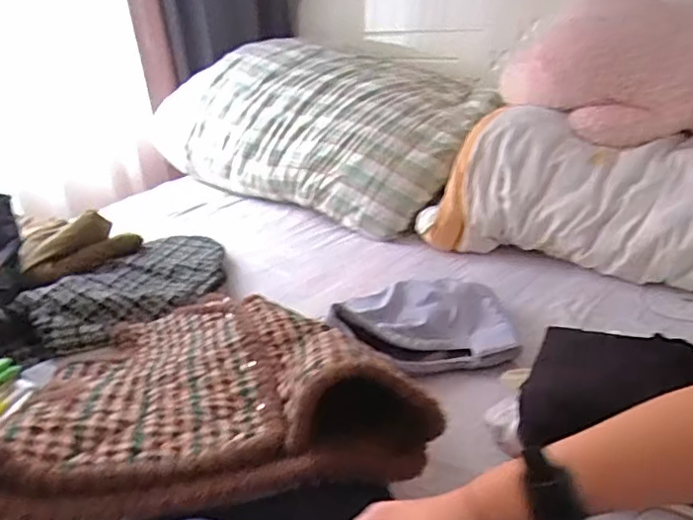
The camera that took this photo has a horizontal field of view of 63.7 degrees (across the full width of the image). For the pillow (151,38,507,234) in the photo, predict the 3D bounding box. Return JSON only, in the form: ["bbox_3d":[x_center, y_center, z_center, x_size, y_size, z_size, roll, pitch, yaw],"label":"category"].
[{"bbox_3d":[-0.091,-0.430,1.721,1.090,0.376,0.556,19,36,39],"label":"pillow"}]

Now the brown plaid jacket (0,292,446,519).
[{"bbox_3d":[-0.174,0.130,0.749,0.443,0.151,0.527,-10,27,-8],"label":"brown plaid jacket"}]

